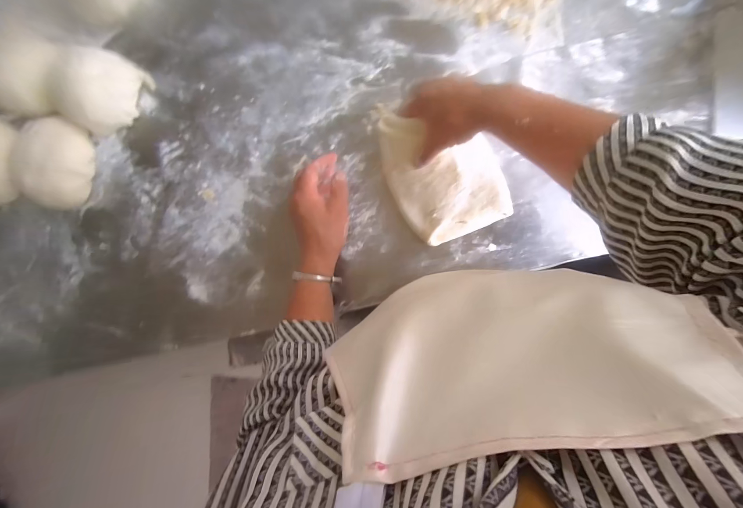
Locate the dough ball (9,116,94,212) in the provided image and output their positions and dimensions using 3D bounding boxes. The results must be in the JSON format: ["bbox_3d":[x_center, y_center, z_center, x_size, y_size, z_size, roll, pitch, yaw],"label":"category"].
[{"bbox_3d":[-0.490,-0.139,0.486,0.079,0.059,0.131,-5,93,2],"label":"dough ball"}]

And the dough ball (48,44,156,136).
[{"bbox_3d":[-0.429,-0.257,0.478,0.122,0.068,0.124,0,93,1],"label":"dough ball"}]

